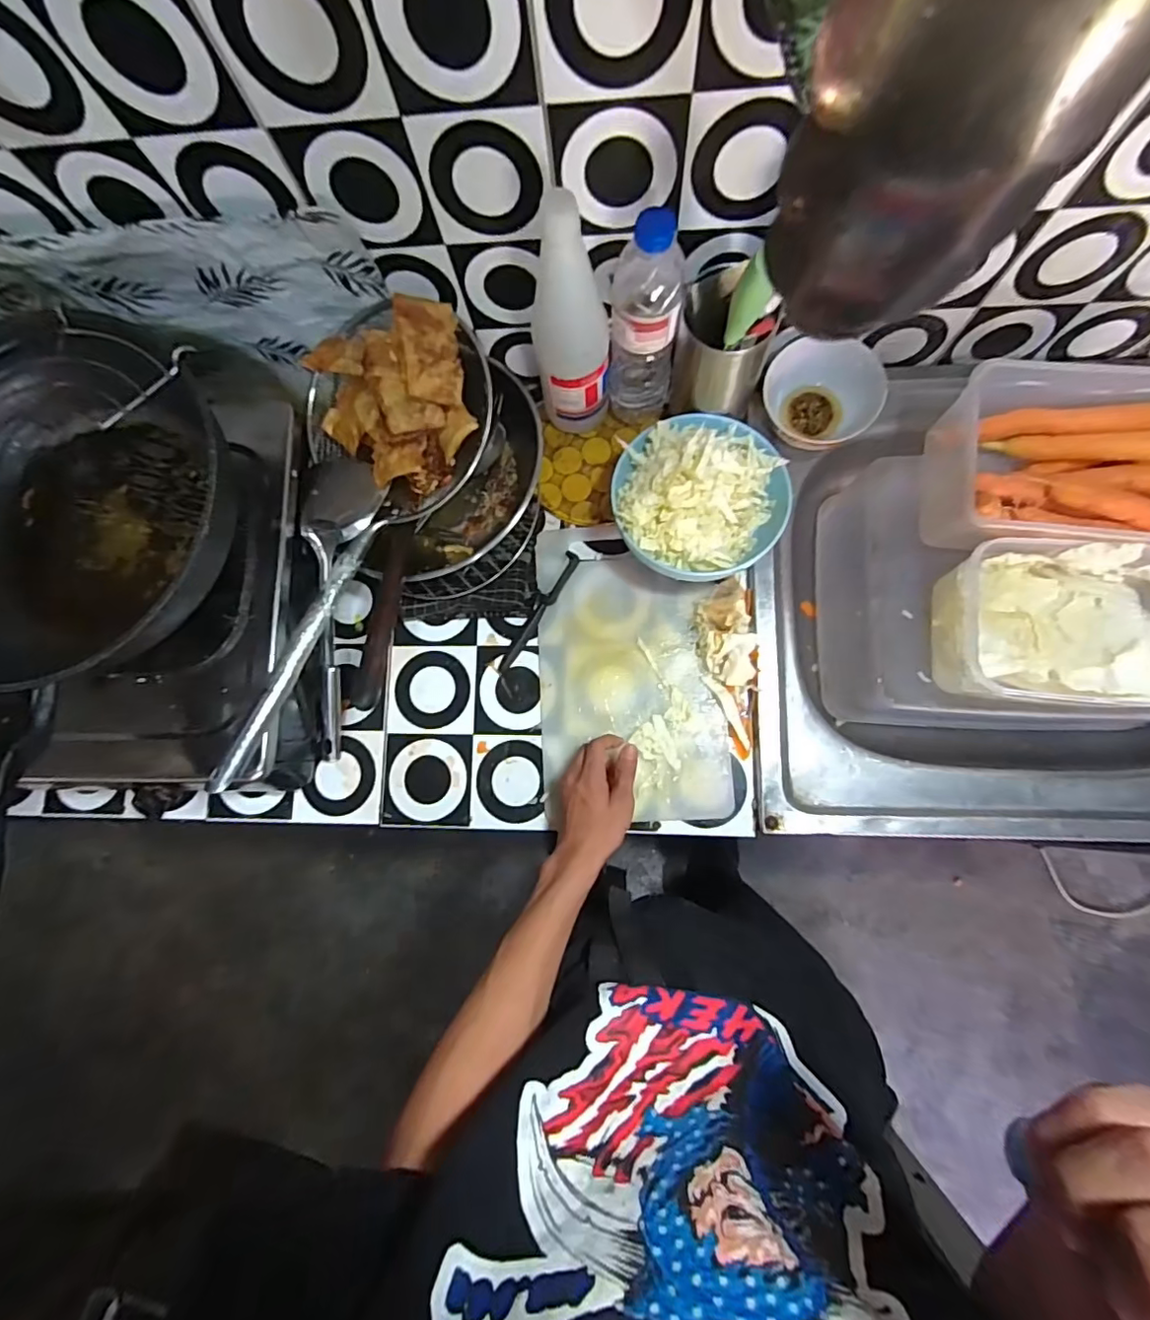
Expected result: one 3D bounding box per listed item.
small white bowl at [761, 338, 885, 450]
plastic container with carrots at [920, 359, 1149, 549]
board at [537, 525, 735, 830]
[{"bbox_3d":[0.251,-0.270,0.574,0.112,0.062,0.111,-1,82,4],"label":"small white bowl"},{"bbox_3d":[0.442,-0.168,0.490,0.212,0.095,0.149,4,82,4],"label":"plastic container with carrots"},{"bbox_3d":[0.059,0.010,0.598,0.191,0.012,0.315,-3,82,3],"label":"board"}]

